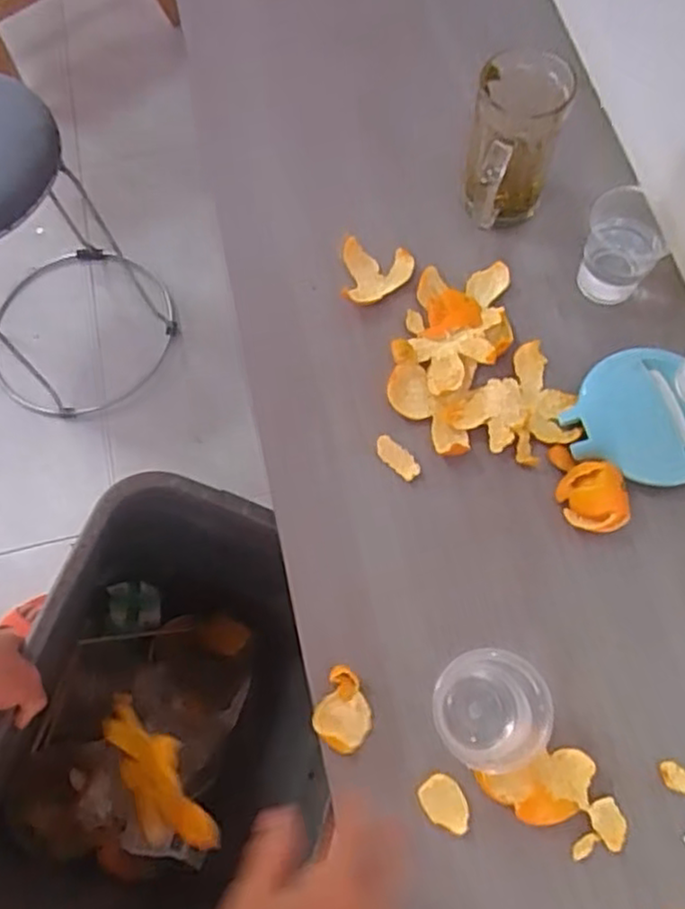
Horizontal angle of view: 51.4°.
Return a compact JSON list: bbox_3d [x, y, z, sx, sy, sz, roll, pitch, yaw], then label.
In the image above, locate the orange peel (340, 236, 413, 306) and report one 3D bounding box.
[{"bbox_3d":[0.033,-0.167,0.656,0.063,0.028,0.055,0,69,3],"label":"orange peel"}]

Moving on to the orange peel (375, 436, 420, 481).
[{"bbox_3d":[0.046,0.002,0.595,0.042,0.009,0.019,41,76,16],"label":"orange peel"}]

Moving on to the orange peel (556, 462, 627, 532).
[{"bbox_3d":[0.197,0.034,0.559,0.044,0.031,0.053,-16,69,-4],"label":"orange peel"}]

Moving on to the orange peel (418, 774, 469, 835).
[{"bbox_3d":[0.073,0.247,0.503,0.028,0.005,0.040,-34,71,-10],"label":"orange peel"}]

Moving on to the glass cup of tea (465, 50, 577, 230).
[{"bbox_3d":[0.147,-0.264,0.623,0.075,0.127,0.112,12,70,7],"label":"glass cup of tea"}]

